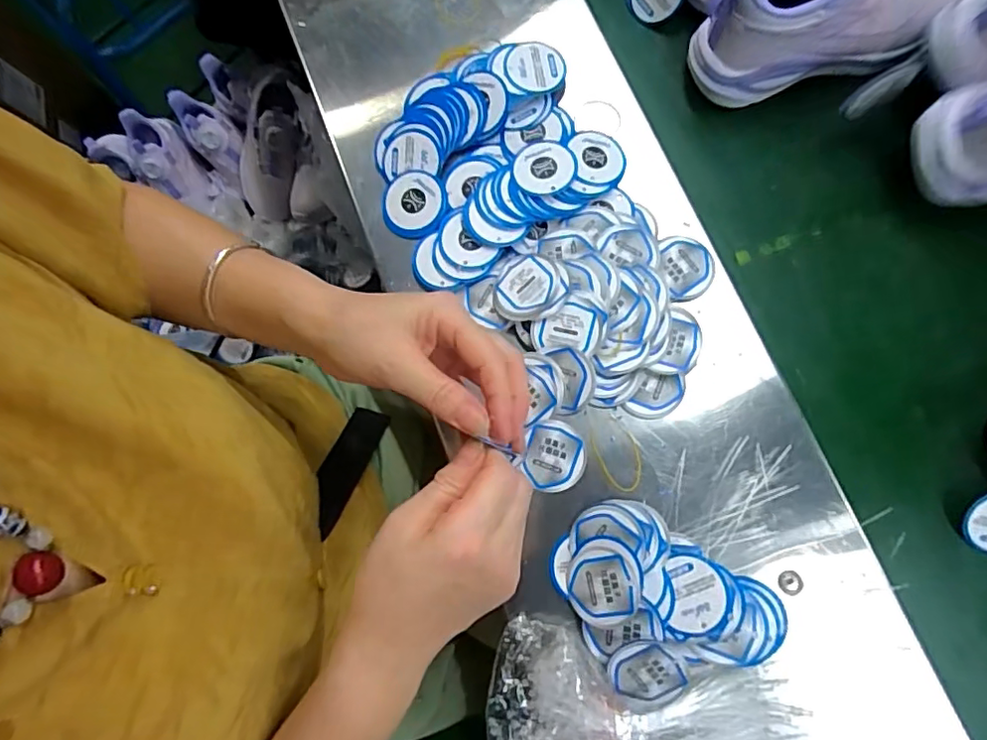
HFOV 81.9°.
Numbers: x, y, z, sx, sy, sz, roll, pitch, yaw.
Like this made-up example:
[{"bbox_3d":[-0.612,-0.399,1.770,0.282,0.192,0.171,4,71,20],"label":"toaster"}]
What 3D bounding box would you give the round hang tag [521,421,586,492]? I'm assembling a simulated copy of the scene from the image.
[{"bbox_3d":[0.044,0.061,0.398,0.041,0.008,0.047,-3,81,8],"label":"round hang tag"}]

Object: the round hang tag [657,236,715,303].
[{"bbox_3d":[0.141,-0.074,0.414,0.041,0.004,0.050,7,78,2],"label":"round hang tag"}]

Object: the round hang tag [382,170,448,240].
[{"bbox_3d":[-0.062,-0.129,0.445,0.050,0.006,0.053,0,85,6],"label":"round hang tag"}]

